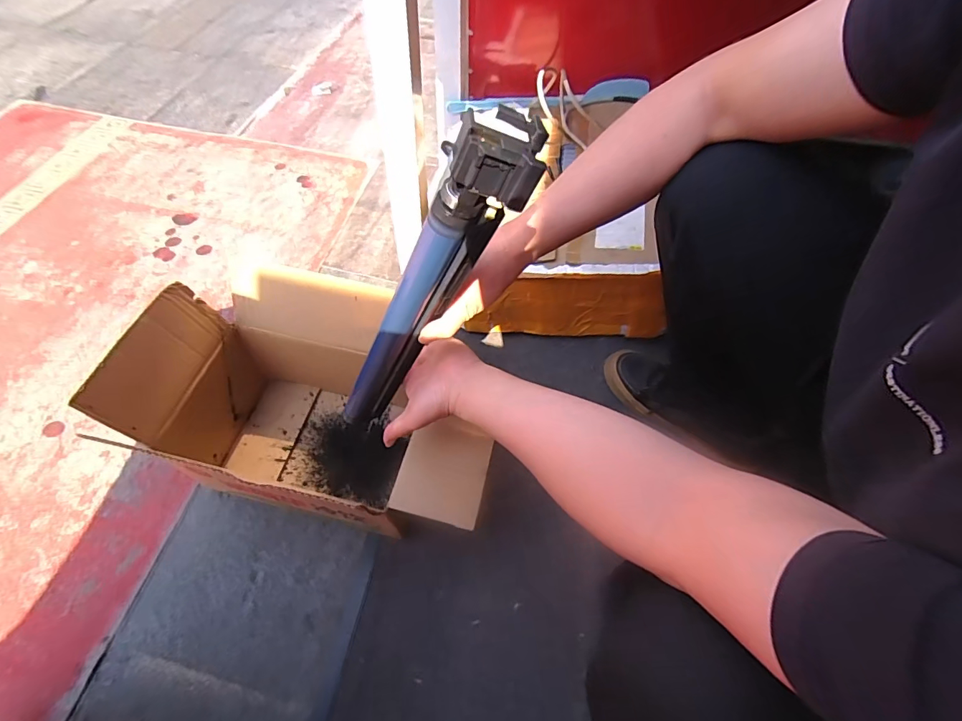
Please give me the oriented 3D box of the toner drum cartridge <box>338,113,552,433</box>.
[{"bbox_3d":[-0.069,-0.038,0.418,0.053,0.418,0.051,13,56,-21],"label":"toner drum cartridge"}]

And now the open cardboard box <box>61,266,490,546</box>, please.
[{"bbox_3d":[-0.197,0.063,0.606,0.438,0.236,0.255,13,59,5],"label":"open cardboard box"}]

